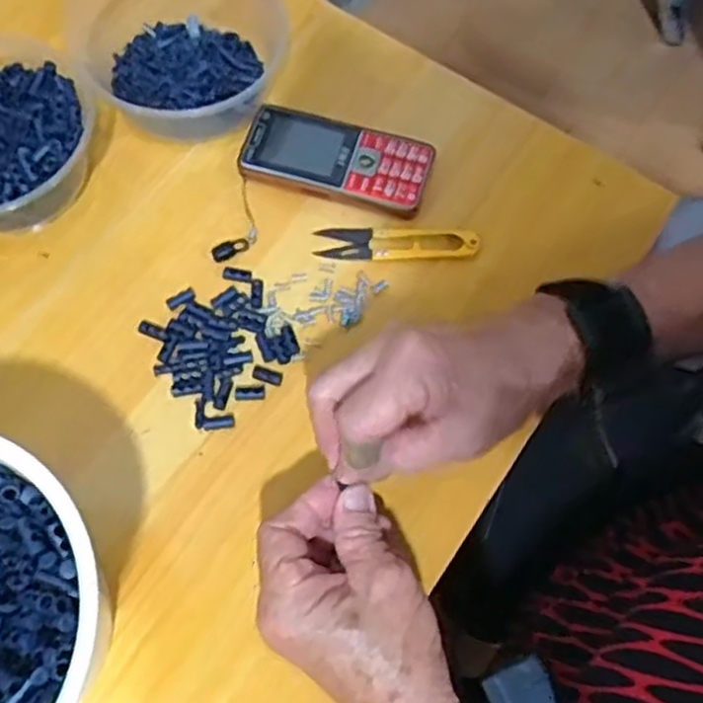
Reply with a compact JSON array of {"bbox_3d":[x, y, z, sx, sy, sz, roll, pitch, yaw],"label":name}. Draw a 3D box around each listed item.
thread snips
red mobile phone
[{"bbox_3d":[0.031,-0.072,0.494,0.105,0.011,0.024,2,68,-1],"label":"thread snips"},{"bbox_3d":[-0.011,-0.129,0.511,0.125,0.021,0.058,18,69,5],"label":"red mobile phone"}]

